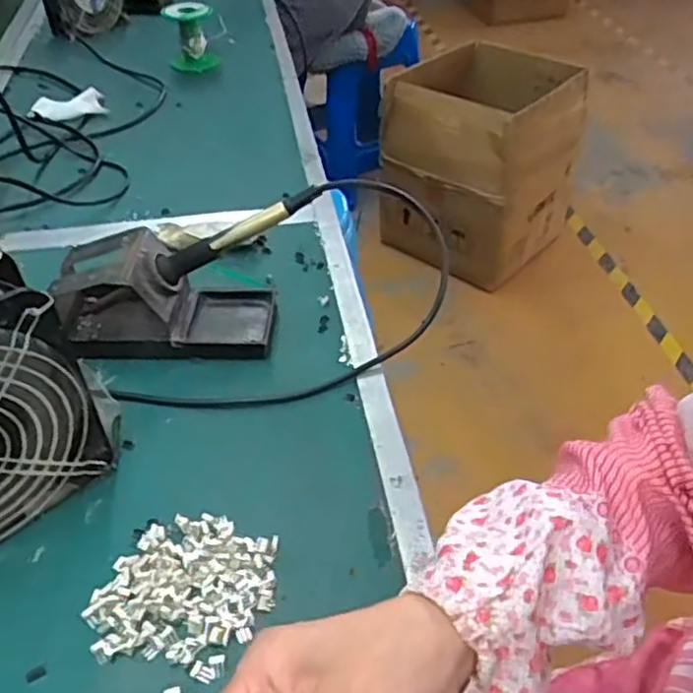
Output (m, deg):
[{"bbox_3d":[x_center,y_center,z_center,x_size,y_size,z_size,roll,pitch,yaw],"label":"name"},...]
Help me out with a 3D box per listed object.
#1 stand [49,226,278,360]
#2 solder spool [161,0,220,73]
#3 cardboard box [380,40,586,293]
[{"bbox_3d":[-0.136,-0.040,0.504,0.157,0.069,0.076,2,43,2],"label":"stand"},{"bbox_3d":[-0.212,-0.420,0.911,0.071,0.073,0.062,6,44,7],"label":"solder spool"},{"bbox_3d":[0.339,-0.476,1.767,0.429,0.462,0.466,29,51,28],"label":"cardboard box"}]

